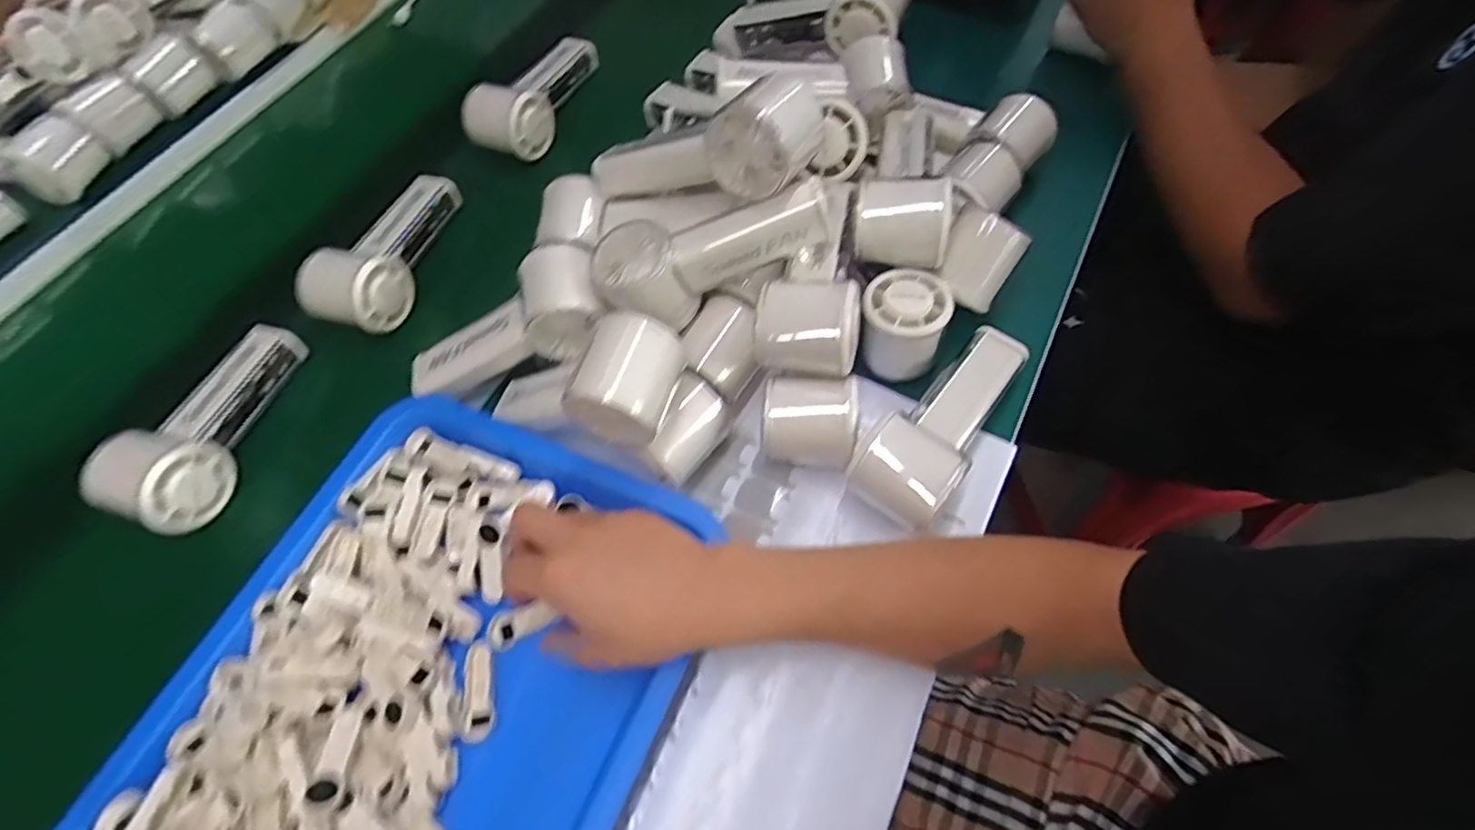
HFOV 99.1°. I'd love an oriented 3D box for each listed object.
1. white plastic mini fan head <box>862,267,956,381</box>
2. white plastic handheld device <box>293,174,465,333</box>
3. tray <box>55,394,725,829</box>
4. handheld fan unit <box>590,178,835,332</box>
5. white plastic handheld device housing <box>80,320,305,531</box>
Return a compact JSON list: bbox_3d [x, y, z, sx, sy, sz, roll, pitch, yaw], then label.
[{"bbox_3d":[0.113,-0.063,0.430,0.055,0.058,0.053,-2,63,3],"label":"white plastic mini fan head"},{"bbox_3d":[-0.285,-0.141,0.515,0.059,0.051,0.158,9,64,9],"label":"white plastic handheld device"},{"bbox_3d":[-0.181,0.162,0.358,0.260,0.042,0.327,21,66,14],"label":"tray"},{"bbox_3d":[-0.015,-0.105,0.405,0.152,0.053,0.046,-17,62,9],"label":"handheld fan unit"},{"bbox_3d":[-0.370,0.002,0.445,0.060,0.049,0.154,18,65,13],"label":"white plastic handheld device housing"}]

